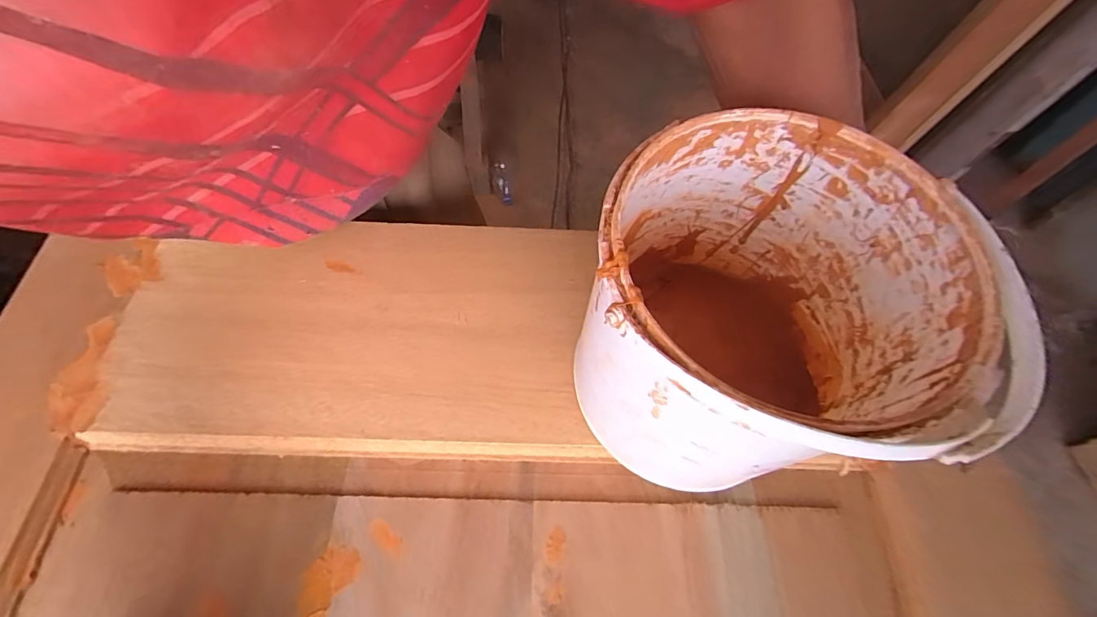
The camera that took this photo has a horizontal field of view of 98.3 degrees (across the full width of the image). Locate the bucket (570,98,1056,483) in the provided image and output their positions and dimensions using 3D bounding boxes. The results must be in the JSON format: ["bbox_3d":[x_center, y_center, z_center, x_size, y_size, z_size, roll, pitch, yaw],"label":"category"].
[{"bbox_3d":[0.112,0.010,0.291,0.178,0.180,0.183,1,63,-2],"label":"bucket"}]

